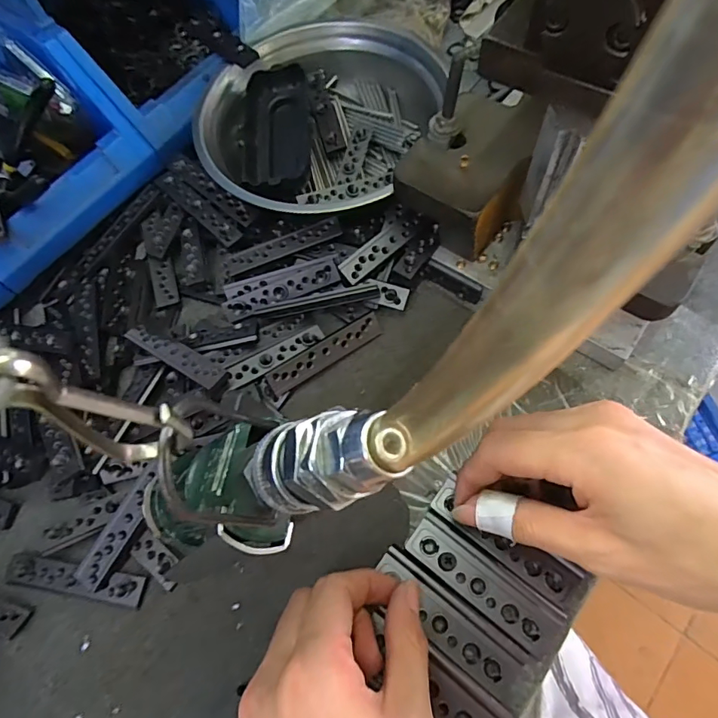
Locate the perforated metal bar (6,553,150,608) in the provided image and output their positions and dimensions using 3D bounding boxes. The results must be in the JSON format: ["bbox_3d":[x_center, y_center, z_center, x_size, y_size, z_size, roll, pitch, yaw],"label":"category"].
[{"bbox_3d":[-0.174,0.134,0.287,0.090,0.007,0.018,7,67,6],"label":"perforated metal bar"}]

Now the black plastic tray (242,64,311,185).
[{"bbox_3d":[-0.066,-0.185,0.377,0.051,0.028,0.096,-1,69,2],"label":"black plastic tray"}]

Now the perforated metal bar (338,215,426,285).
[{"bbox_3d":[0.017,-0.080,0.344,0.069,0.007,0.019,-39,95,-14],"label":"perforated metal bar"}]

